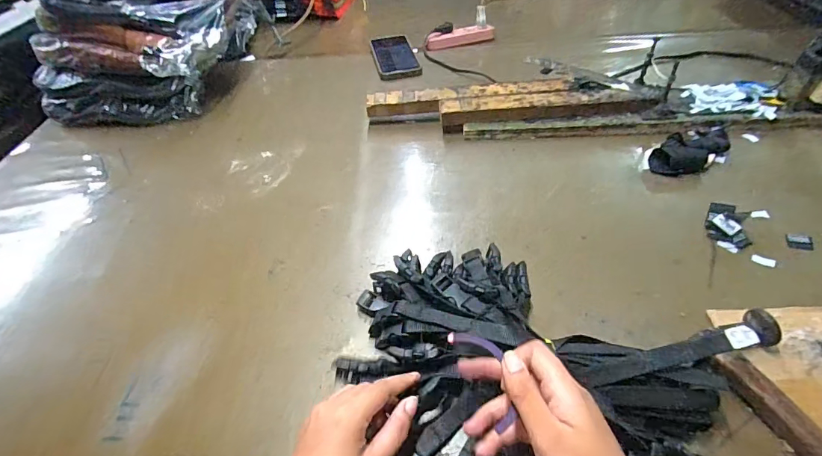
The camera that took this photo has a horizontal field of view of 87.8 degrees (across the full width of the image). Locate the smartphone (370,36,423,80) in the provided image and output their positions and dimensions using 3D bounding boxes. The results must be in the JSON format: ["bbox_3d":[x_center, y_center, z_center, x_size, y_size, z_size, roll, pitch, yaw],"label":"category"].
[{"bbox_3d":[-0.034,-0.350,0.866,0.085,0.014,0.183,-12,46,-6],"label":"smartphone"}]

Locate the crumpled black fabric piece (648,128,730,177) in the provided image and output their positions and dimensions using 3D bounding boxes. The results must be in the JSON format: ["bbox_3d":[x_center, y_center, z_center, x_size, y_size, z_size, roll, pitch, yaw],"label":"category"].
[{"bbox_3d":[0.384,-0.110,0.585,0.143,0.021,0.061,-29,50,-21],"label":"crumpled black fabric piece"}]

